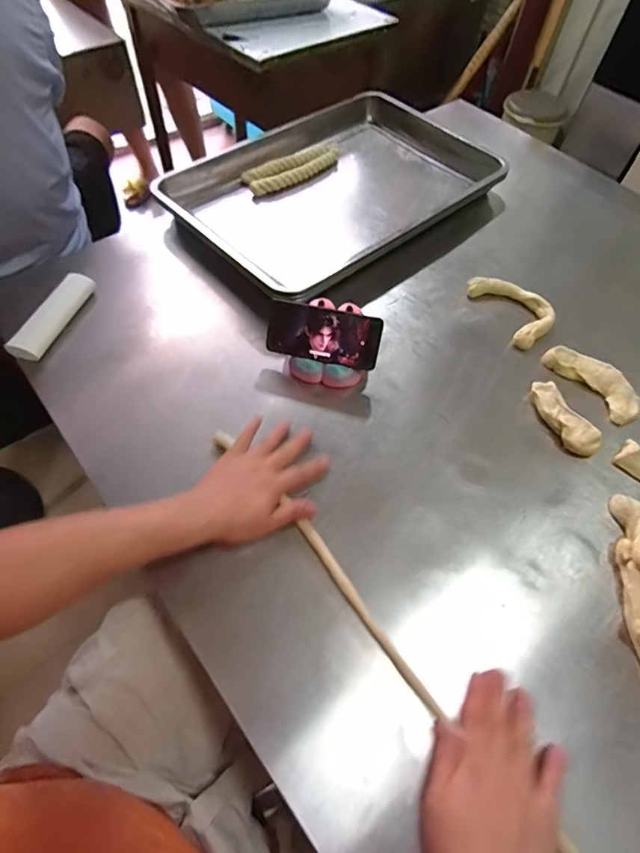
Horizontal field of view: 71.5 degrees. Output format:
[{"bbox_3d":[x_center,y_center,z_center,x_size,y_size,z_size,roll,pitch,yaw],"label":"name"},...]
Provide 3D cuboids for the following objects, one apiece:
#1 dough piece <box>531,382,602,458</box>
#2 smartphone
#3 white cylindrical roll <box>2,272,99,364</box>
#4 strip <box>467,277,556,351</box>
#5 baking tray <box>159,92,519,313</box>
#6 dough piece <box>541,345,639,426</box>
[{"bbox_3d":[0.330,-0.010,0.610,0.046,0.029,0.118,-22,63,-16],"label":"dough piece"},{"bbox_3d":[0.005,-0.125,0.619,0.153,0.072,0.008,11,20,4],"label":"smartphone"},{"bbox_3d":[-0.395,-0.163,0.666,0.044,0.039,0.164,14,59,5],"label":"white cylindrical roll"},{"bbox_3d":[0.314,-0.197,0.722,0.083,0.023,0.151,-24,63,-17],"label":"strip"},{"bbox_3d":[0.045,-0.467,0.856,0.603,0.060,0.408,-35,67,-22],"label":"baking tray"},{"bbox_3d":[0.400,-0.068,0.648,0.059,0.025,0.146,-30,65,-20],"label":"dough piece"}]

